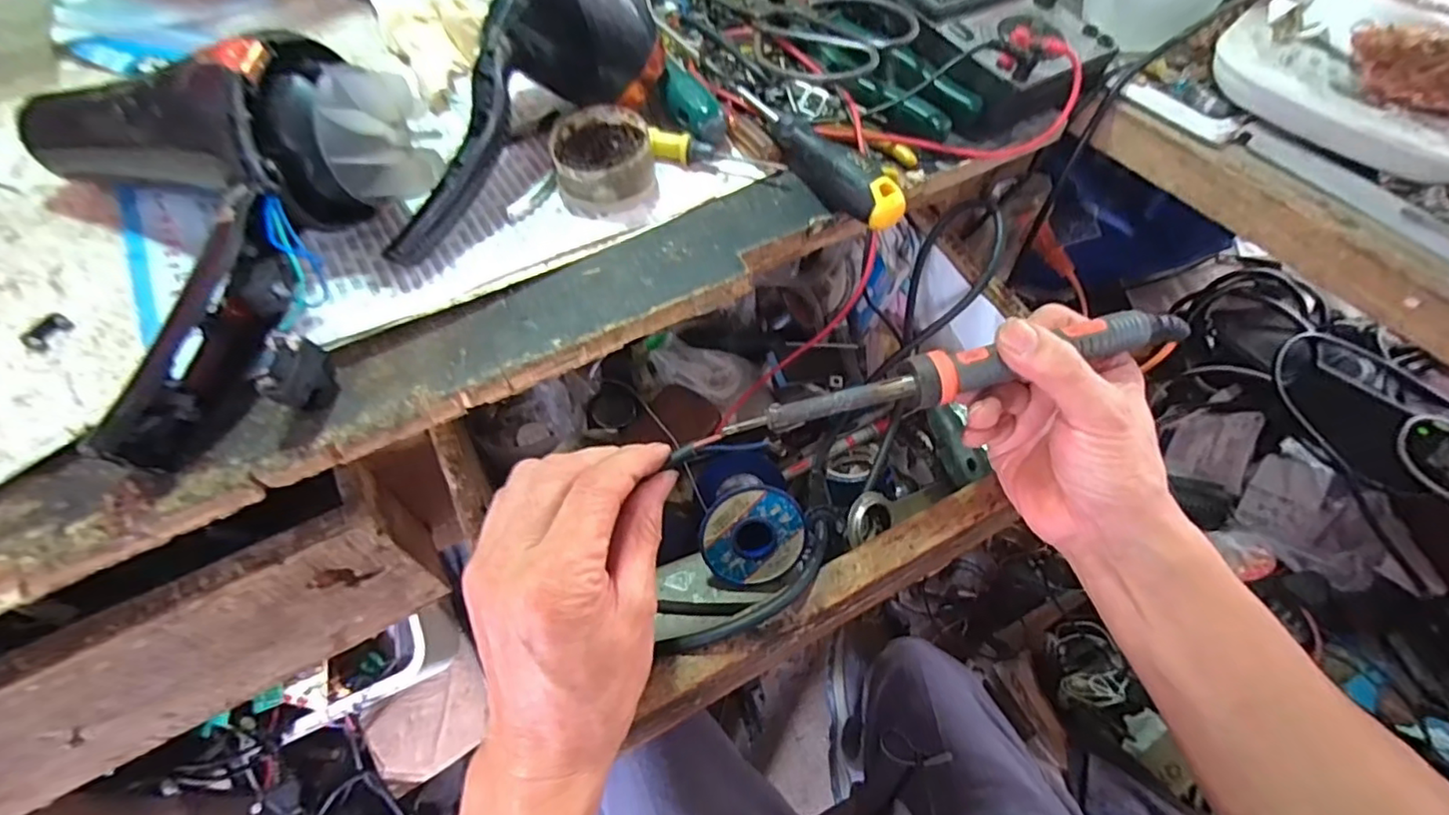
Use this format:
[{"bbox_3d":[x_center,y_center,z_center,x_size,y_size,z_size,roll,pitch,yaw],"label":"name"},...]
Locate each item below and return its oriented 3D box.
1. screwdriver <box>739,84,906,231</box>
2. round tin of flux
[{"bbox_3d":[0.053,-0.149,0.360,0.022,0.026,0.146,-31,64,-22],"label":"screwdriver"},{"bbox_3d":[-0.068,-0.140,0.349,0.054,0.029,0.061,-9,58,-10],"label":"round tin of flux"}]

